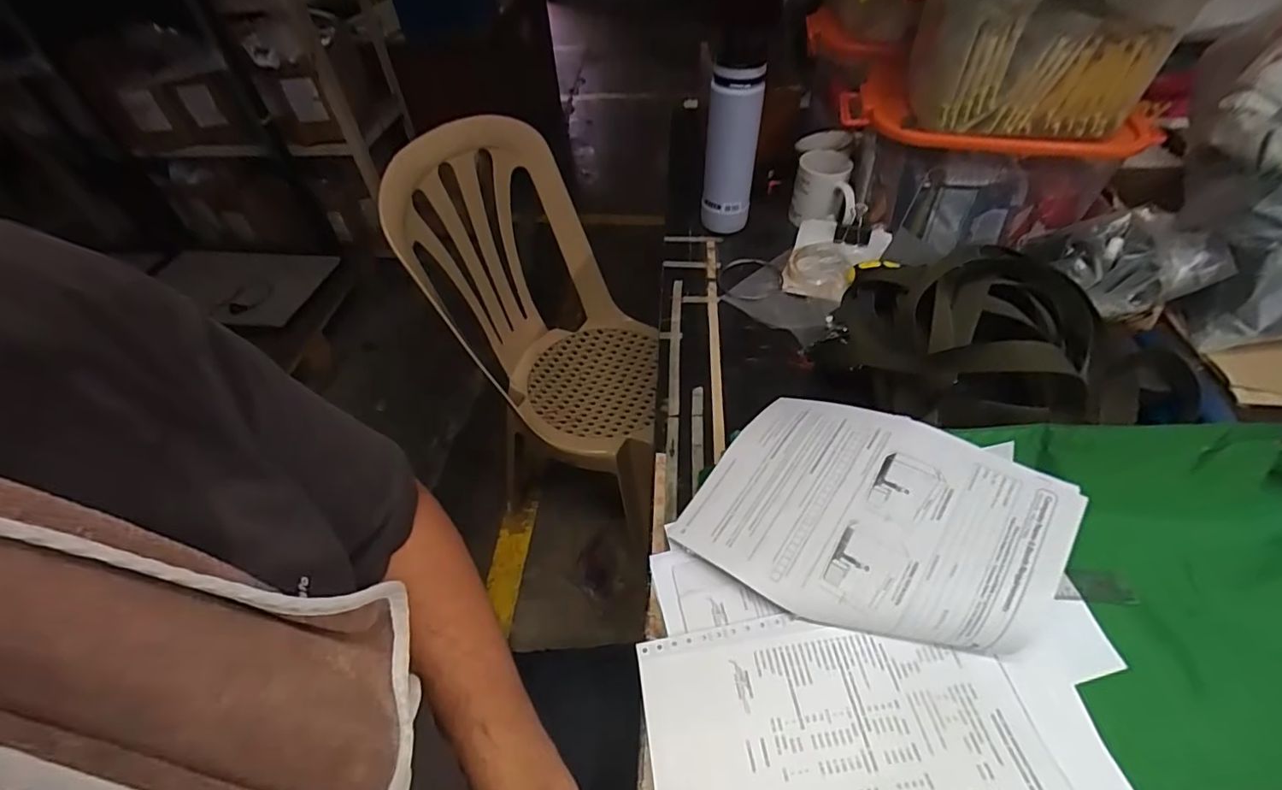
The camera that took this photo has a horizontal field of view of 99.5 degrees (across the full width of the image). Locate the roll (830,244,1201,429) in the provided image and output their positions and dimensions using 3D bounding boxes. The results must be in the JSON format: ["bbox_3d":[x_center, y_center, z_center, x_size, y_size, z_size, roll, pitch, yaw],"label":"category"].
[{"bbox_3d":[0.337,-0.049,0.533,0.261,0.135,0.183,11,50,13],"label":"roll"}]

